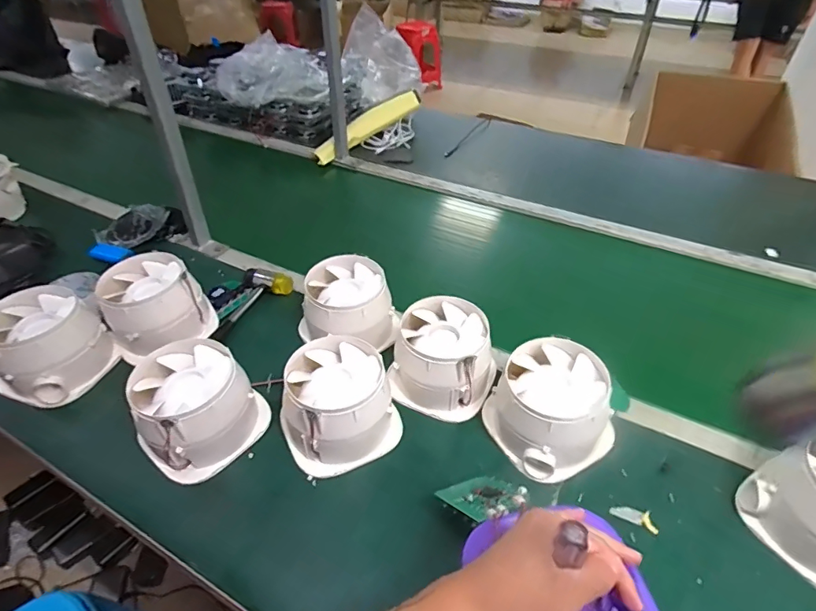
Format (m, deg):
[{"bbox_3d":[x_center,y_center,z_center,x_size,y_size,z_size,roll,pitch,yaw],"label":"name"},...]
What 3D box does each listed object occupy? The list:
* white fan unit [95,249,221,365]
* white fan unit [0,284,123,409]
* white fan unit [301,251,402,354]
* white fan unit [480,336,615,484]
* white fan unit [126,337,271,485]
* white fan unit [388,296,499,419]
[{"bbox_3d":[-0.356,-0.004,0.663,0.132,0.092,0.118,-23,48,-24],"label":"white fan unit"},{"bbox_3d":[-0.501,0.054,0.646,0.139,0.109,0.130,0,42,0],"label":"white fan unit"},{"bbox_3d":[-0.087,0.002,0.673,0.127,0.083,0.119,30,50,27],"label":"white fan unit"},{"bbox_3d":[0.173,0.121,0.566,0.122,0.097,0.133,-18,47,-20],"label":"white fan unit"},{"bbox_3d":[-0.258,0.122,0.565,0.127,0.091,0.130,25,48,23],"label":"white fan unit"},{"bbox_3d":[0.049,0.072,0.636,0.133,0.102,0.127,21,46,19],"label":"white fan unit"}]

